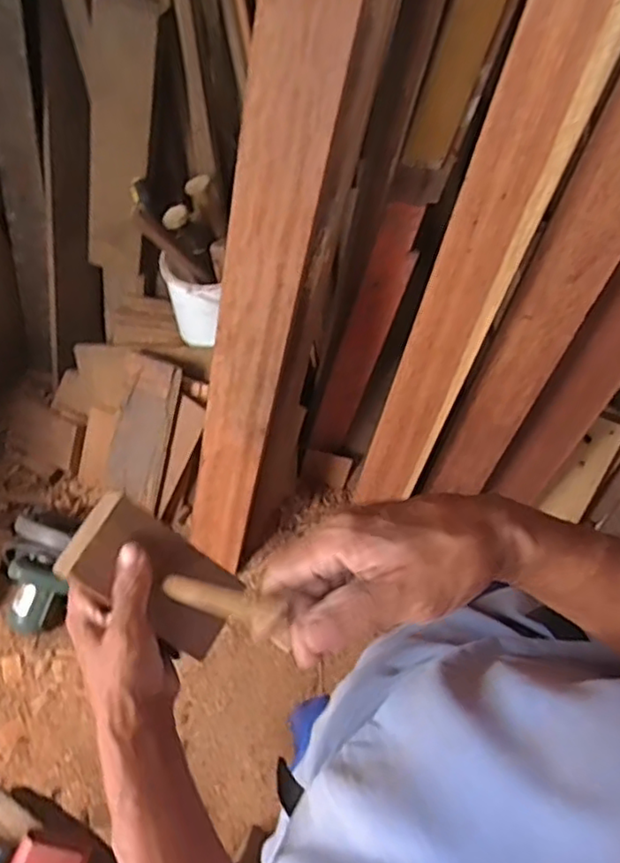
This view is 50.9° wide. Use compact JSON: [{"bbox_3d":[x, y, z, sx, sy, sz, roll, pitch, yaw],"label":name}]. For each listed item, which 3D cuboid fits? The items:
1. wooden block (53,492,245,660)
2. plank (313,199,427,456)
[{"bbox_3d":[-0.112,0.105,0.476,0.125,0.027,0.071,41,47,-21],"label":"wooden block"},{"bbox_3d":[0.092,-0.160,1.229,0.074,0.594,0.025,30,49,10],"label":"plank"}]

